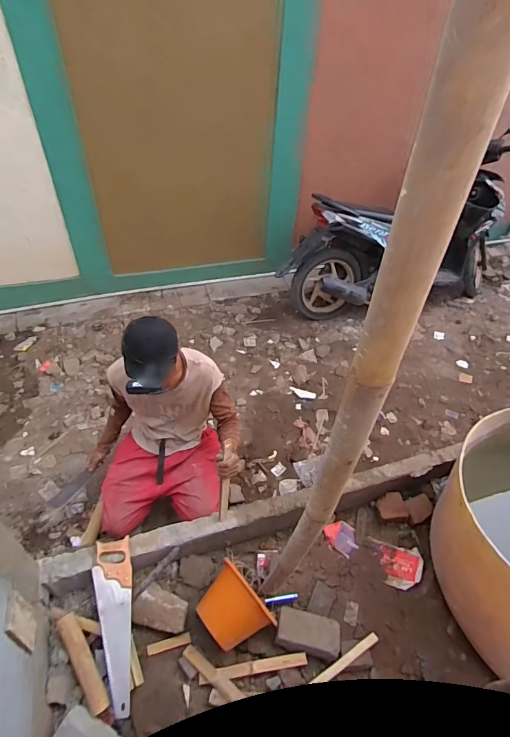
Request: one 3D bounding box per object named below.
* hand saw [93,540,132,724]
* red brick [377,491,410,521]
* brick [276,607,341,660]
[{"bbox_3d":[-0.427,0.774,1.236,0.109,0.030,0.460,-5,60,-18],"label":"hand saw"},{"bbox_3d":[0.562,0.570,1.660,0.122,0.035,0.109,1,45,-3],"label":"red brick"},{"bbox_3d":[0.174,0.845,1.293,0.205,0.072,0.112,10,45,6],"label":"brick"}]

